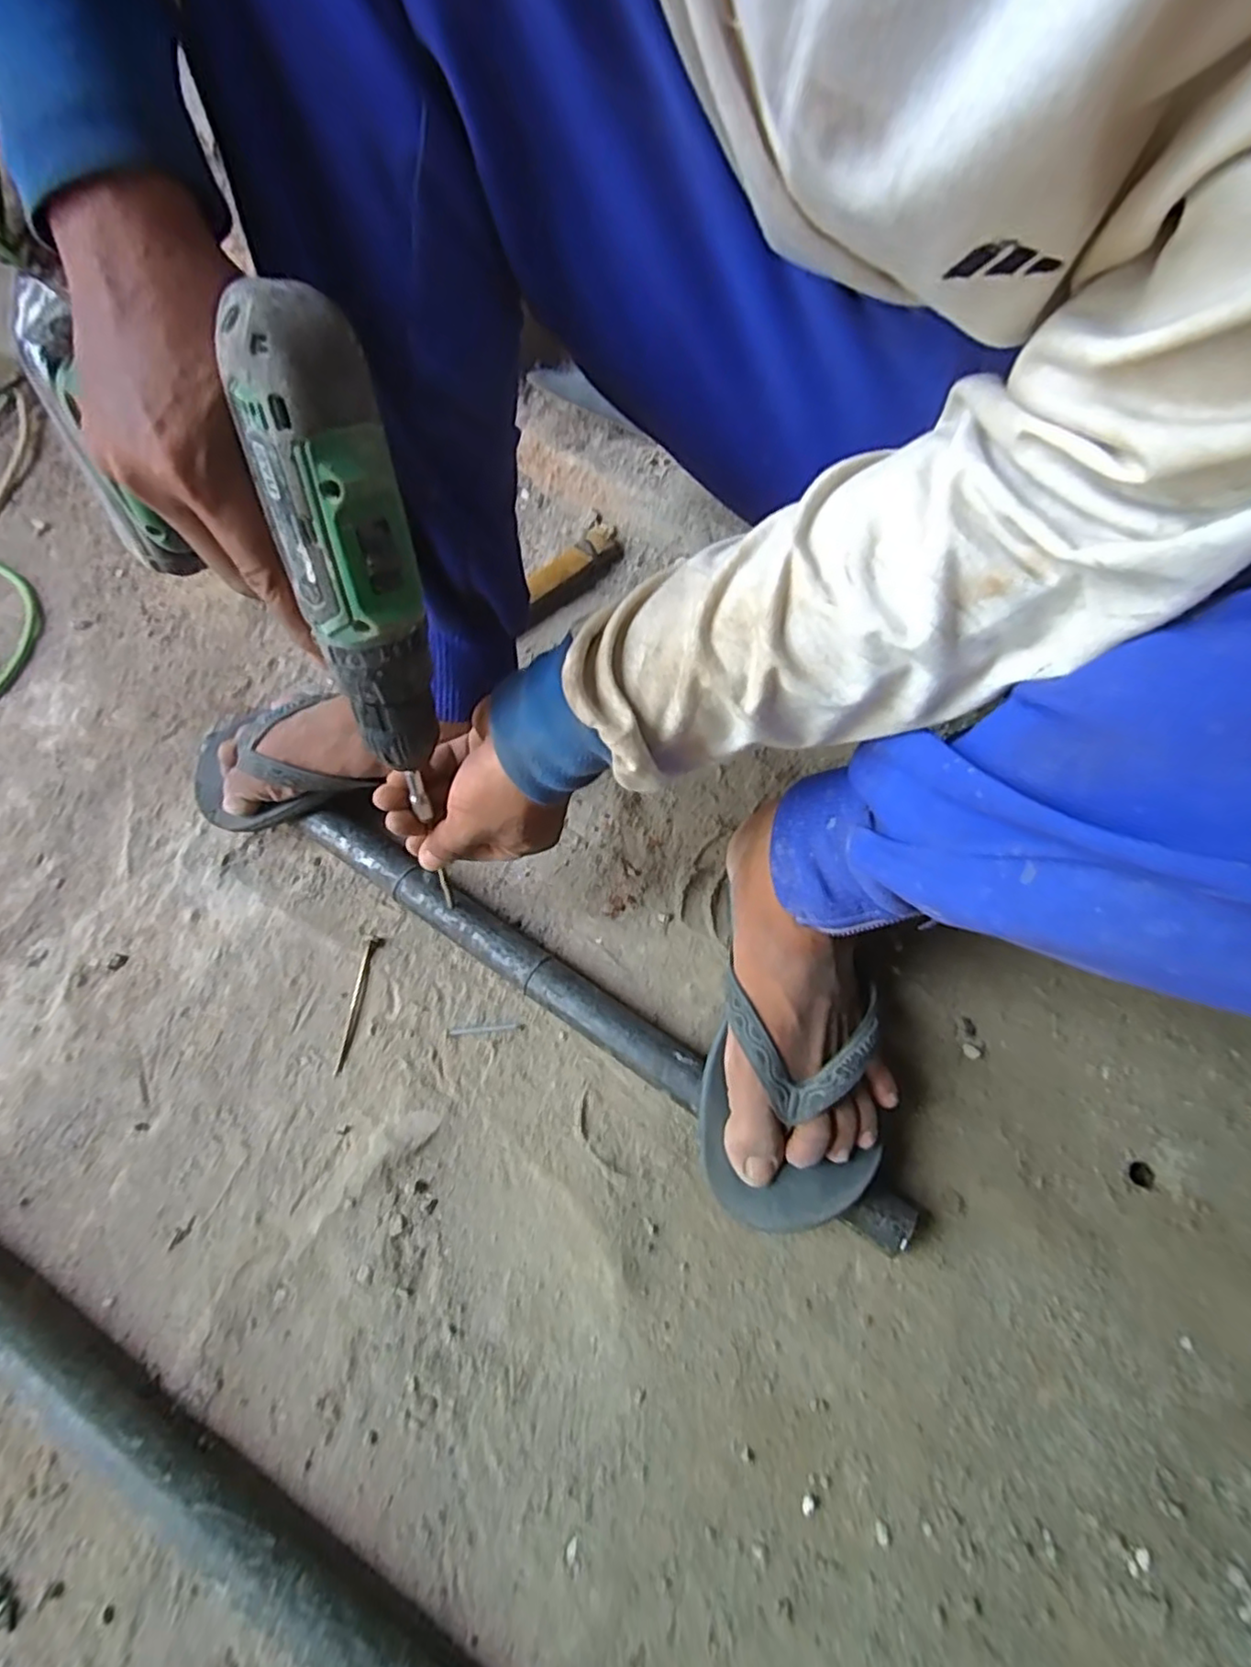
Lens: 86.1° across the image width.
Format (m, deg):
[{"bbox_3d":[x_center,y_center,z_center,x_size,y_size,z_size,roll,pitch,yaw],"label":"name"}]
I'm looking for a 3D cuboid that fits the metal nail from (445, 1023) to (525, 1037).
[{"bbox_3d":[-0.093,0.130,0.444,0.052,0.004,0.005,-5,64,1],"label":"metal nail"}]

